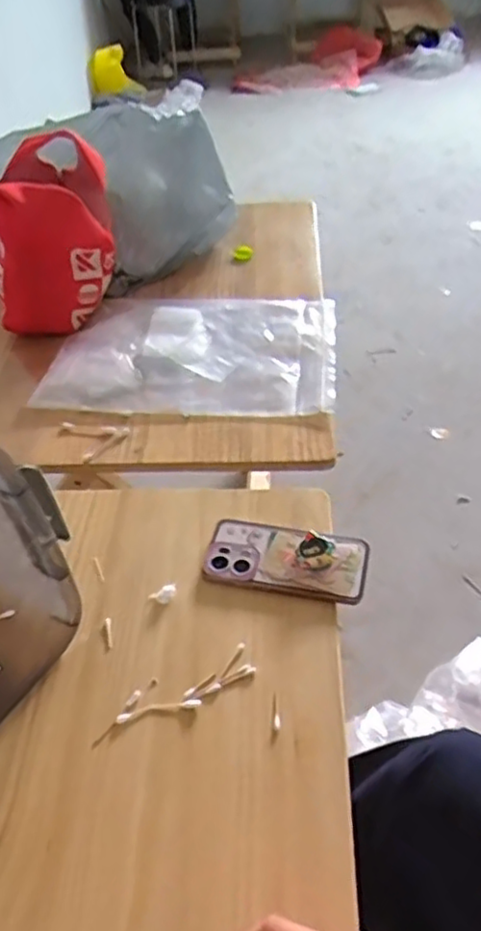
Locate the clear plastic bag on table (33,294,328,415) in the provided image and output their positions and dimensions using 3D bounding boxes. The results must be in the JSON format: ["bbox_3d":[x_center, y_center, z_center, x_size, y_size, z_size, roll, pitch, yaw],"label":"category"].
[{"bbox_3d":[-0.068,-0.171,0.986,0.400,0.018,0.277,4,45,3],"label":"clear plastic bag on table"}]

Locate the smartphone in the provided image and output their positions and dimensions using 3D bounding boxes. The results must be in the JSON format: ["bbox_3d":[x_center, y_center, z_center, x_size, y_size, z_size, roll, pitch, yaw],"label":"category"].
[{"bbox_3d":[0.046,0.095,0.698,0.163,0.018,0.081,9,52,18],"label":"smartphone"}]

